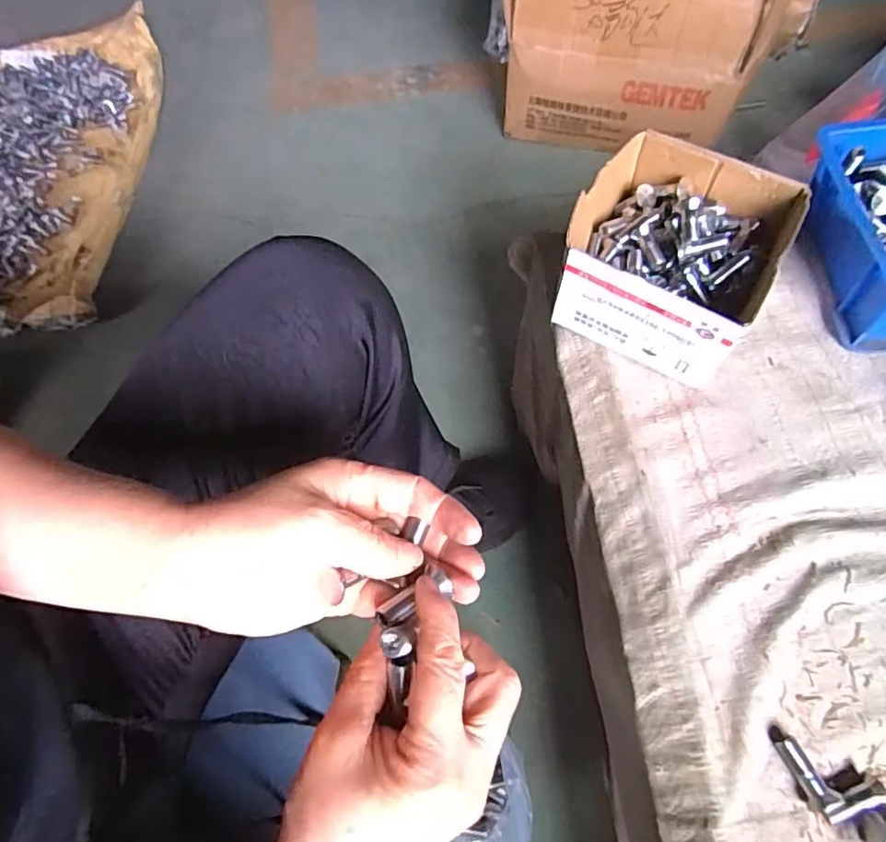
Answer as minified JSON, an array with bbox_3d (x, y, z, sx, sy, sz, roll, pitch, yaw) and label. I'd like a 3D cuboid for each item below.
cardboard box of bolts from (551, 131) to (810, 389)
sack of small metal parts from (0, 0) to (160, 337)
[{"bbox_3d":[0.175,-0.126,0.452,0.139,0.078,0.149,28,68,16],"label":"cardboard box of bolts"},{"bbox_3d":[-0.789,-0.444,1.035,0.518,0.069,0.736,-4,63,1],"label":"sack of small metal parts"}]

